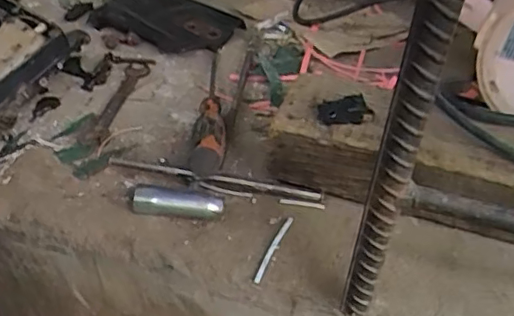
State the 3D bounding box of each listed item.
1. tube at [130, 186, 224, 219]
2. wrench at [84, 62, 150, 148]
[{"bbox_3d":[-0.062,0.035,0.452,0.069,0.022,0.019,2,38,0],"label":"tube"},{"bbox_3d":[-0.140,-0.060,0.584,0.025,0.008,0.147,6,38,5],"label":"wrench"}]

